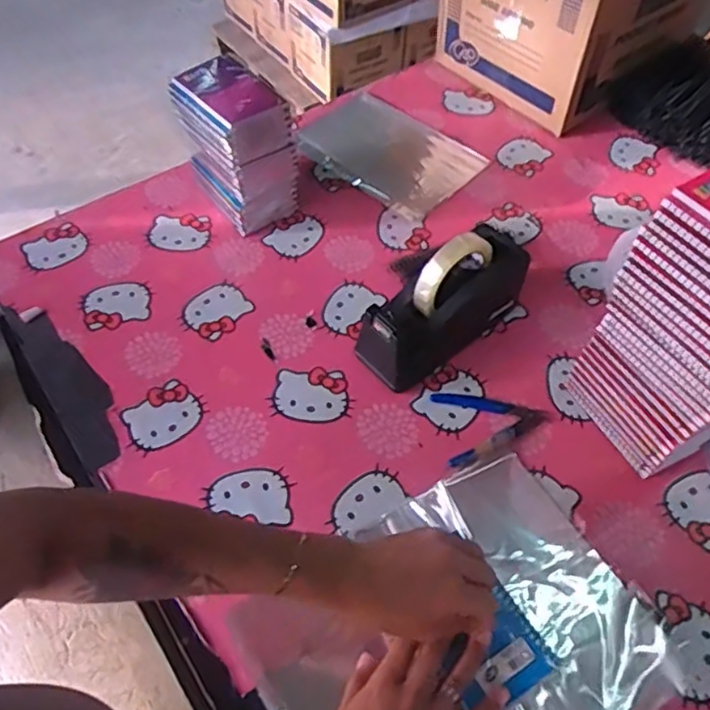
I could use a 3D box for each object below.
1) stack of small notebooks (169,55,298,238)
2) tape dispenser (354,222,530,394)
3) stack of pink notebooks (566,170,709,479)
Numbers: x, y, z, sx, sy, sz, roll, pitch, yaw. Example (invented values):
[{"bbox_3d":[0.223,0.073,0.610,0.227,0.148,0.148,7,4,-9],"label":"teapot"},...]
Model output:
[{"bbox_3d":[-0.154,-0.263,0.829,0.098,0.169,0.130,-34,61,-23],"label":"stack of small notebooks"},{"bbox_3d":[0.109,-0.065,0.719,0.226,0.128,0.080,-31,60,-21],"label":"tape dispenser"},{"bbox_3d":[0.309,-0.014,0.595,0.098,0.292,0.135,-23,58,-16],"label":"stack of pink notebooks"}]

